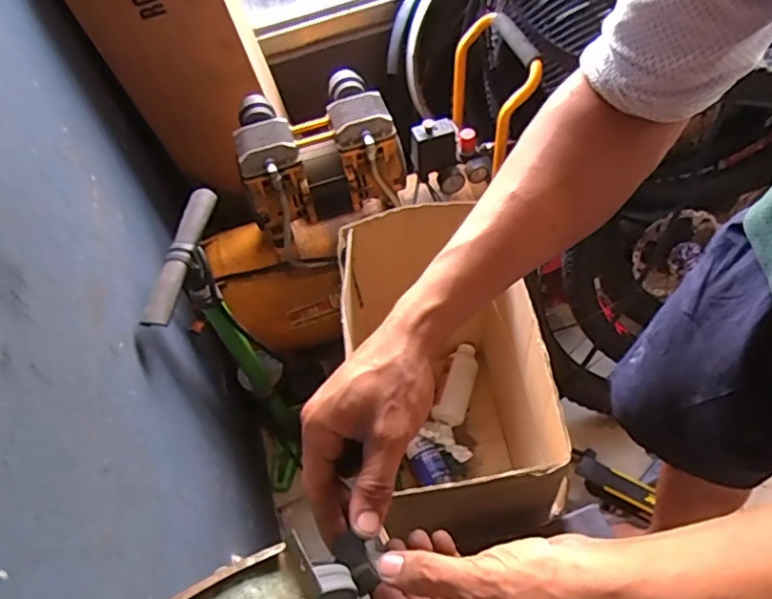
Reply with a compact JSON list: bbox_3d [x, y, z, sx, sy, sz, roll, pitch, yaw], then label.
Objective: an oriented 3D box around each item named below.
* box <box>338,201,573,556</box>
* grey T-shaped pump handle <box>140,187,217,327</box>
[{"bbox_3d":[0.113,0.175,1.010,0.295,0.486,0.479,-12,56,-1],"label":"box"},{"bbox_3d":[-0.279,-0.065,0.783,0.031,0.028,0.227,3,57,9],"label":"grey T-shaped pump handle"}]

